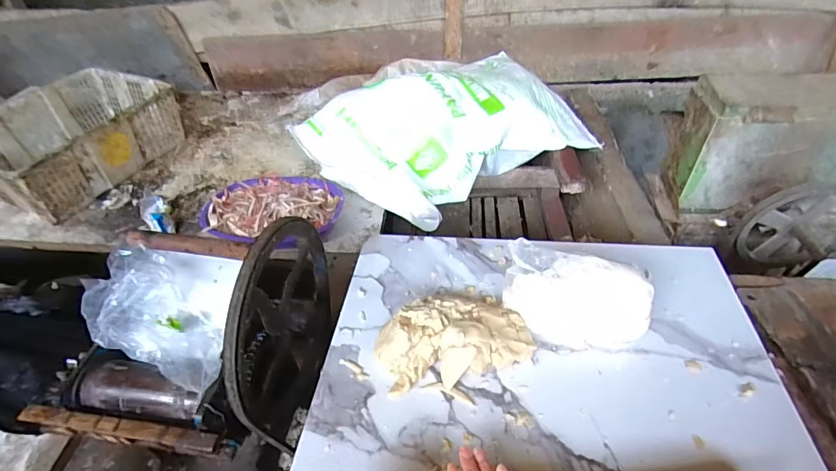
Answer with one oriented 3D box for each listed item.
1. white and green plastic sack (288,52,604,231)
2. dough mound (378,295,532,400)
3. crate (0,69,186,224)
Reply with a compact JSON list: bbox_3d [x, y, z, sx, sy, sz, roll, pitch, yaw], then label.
[{"bbox_3d":[0.081,-0.267,1.101,0.659,0.205,0.412,-26,49,-23],"label":"white and green plastic sack"},{"bbox_3d":[0.040,0.116,0.496,0.168,0.060,0.106,-18,46,-17],"label":"dough mound"},{"bbox_3d":[-0.931,-0.260,1.179,0.363,0.160,0.460,15,46,17],"label":"crate"}]

